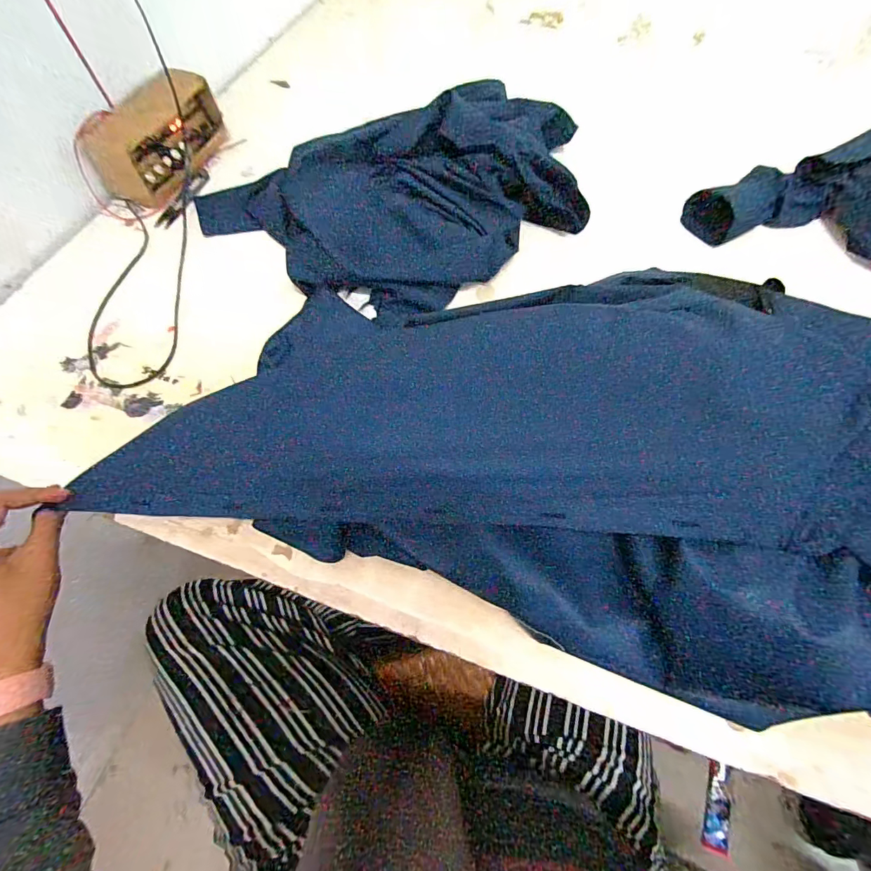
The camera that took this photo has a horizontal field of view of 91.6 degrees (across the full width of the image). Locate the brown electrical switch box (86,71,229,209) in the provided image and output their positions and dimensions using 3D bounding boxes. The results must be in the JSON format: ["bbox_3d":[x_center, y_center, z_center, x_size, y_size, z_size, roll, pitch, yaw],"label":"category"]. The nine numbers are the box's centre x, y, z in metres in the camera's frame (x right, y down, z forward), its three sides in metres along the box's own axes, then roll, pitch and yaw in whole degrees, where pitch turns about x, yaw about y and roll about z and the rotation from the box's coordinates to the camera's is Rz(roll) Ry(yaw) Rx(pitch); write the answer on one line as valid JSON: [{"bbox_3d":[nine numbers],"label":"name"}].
[{"bbox_3d":[-0.378,-0.410,0.580,0.087,0.082,0.179,13,65,8],"label":"brown electrical switch box"}]

